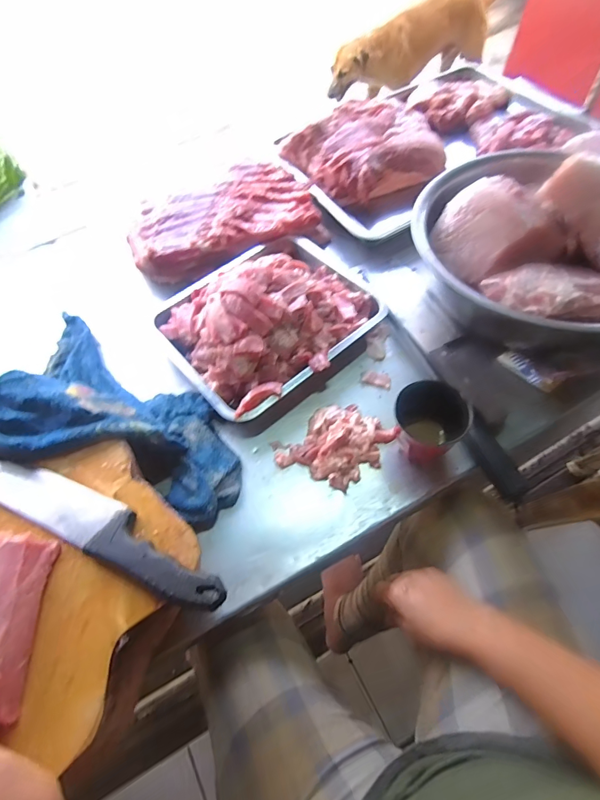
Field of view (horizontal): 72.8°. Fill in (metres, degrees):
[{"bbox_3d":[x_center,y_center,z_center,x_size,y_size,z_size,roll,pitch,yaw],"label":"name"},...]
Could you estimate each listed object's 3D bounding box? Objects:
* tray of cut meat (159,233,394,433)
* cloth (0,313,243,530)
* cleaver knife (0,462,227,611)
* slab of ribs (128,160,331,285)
[{"bbox_3d":[-0.049,-0.140,0.603,0.305,0.088,0.255,-38,65,-19],"label":"tray of cut meat"},{"bbox_3d":[-0.259,0.014,0.515,0.398,0.115,0.208,29,64,18],"label":"cloth"},{"bbox_3d":[-0.207,0.113,0.394,0.312,0.034,0.053,21,62,14],"label":"cleaver knife"},{"bbox_3d":[-0.145,-0.337,0.745,0.335,0.056,0.223,-19,61,-10],"label":"slab of ribs"}]

